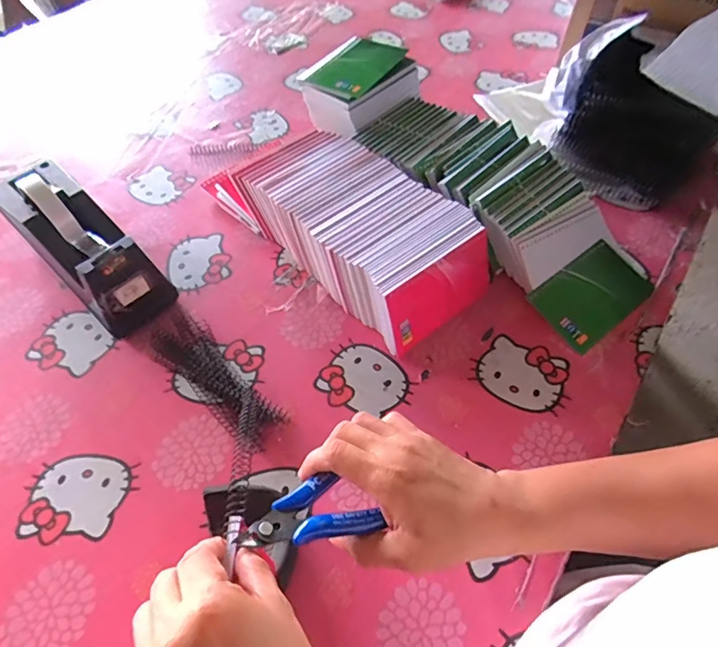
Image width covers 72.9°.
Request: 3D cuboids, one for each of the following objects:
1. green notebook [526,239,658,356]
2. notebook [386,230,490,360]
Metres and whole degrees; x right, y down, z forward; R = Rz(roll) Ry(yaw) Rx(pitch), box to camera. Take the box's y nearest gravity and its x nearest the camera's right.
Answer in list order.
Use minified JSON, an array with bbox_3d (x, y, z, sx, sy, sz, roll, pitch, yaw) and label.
[{"bbox_3d":[0.244,-0.032,0.505,0.123,0.006,0.077,-34,76,-18],"label":"green notebook"},{"bbox_3d":[0.084,-0.033,0.479,0.139,0.078,0.007,-36,45,-23],"label":"notebook"}]

